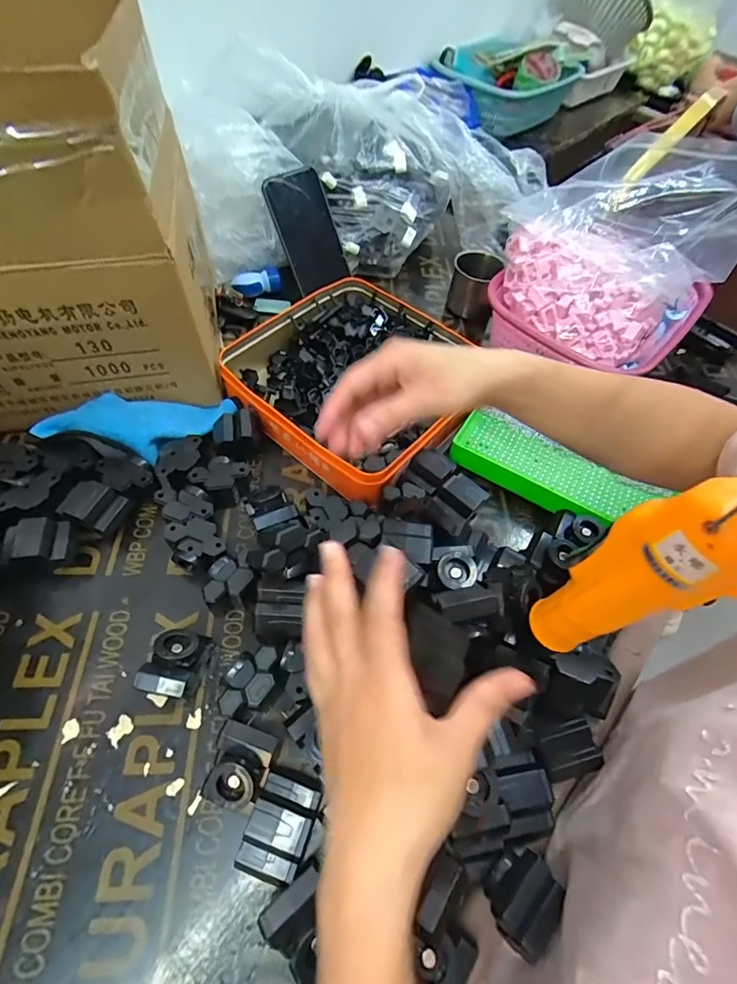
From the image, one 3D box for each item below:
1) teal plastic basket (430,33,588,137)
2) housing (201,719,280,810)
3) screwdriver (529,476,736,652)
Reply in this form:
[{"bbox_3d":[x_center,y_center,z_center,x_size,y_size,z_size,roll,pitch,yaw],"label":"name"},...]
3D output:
[{"bbox_3d":[0.298,-0.866,0.934,0.184,0.118,0.293,40,63,19],"label":"teal plastic basket"},{"bbox_3d":[-0.091,0.195,0.318,0.041,0.047,0.051,20,58,8],"label":"housing"},{"bbox_3d":[0.122,0.044,0.213,0.035,0.152,0.033,17,58,4],"label":"screwdriver"}]

